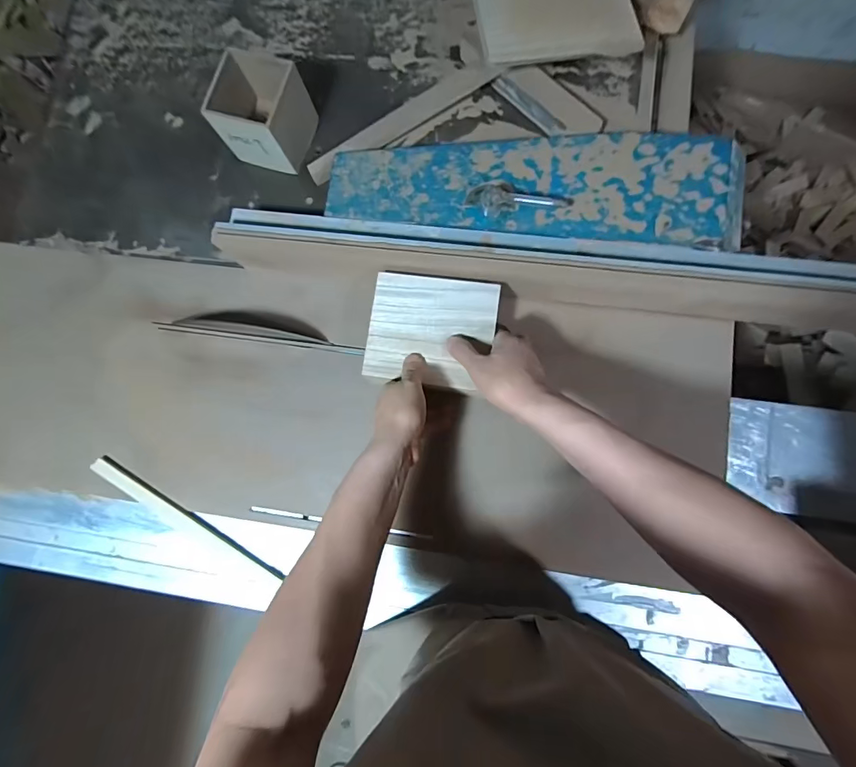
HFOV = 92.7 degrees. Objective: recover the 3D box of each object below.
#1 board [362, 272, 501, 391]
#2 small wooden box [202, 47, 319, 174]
[{"bbox_3d":[0.004,-0.068,0.521,0.157,0.009,0.137,7,84,5],"label":"board"},{"bbox_3d":[-0.238,-0.390,0.596,0.111,0.094,0.118,18,85,6],"label":"small wooden box"}]

